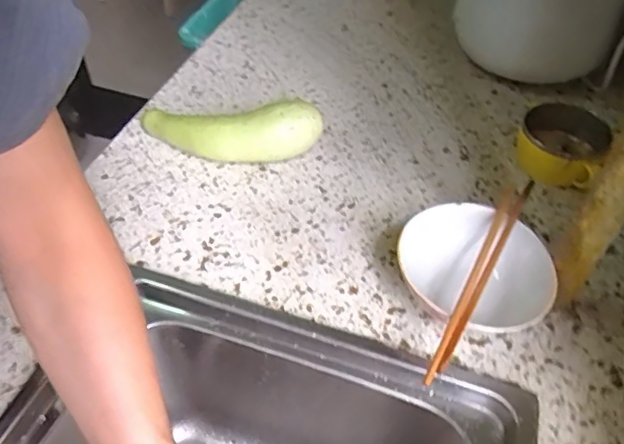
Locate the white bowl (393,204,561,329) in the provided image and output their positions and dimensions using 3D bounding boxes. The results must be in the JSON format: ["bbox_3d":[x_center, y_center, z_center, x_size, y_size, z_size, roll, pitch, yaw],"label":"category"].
[{"bbox_3d":[0.146,0.050,0.511,0.113,0.061,0.135,-27,54,-24],"label":"white bowl"}]

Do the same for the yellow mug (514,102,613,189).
[{"bbox_3d":[0.282,-0.088,0.639,0.094,0.053,0.078,32,55,25],"label":"yellow mug"}]

